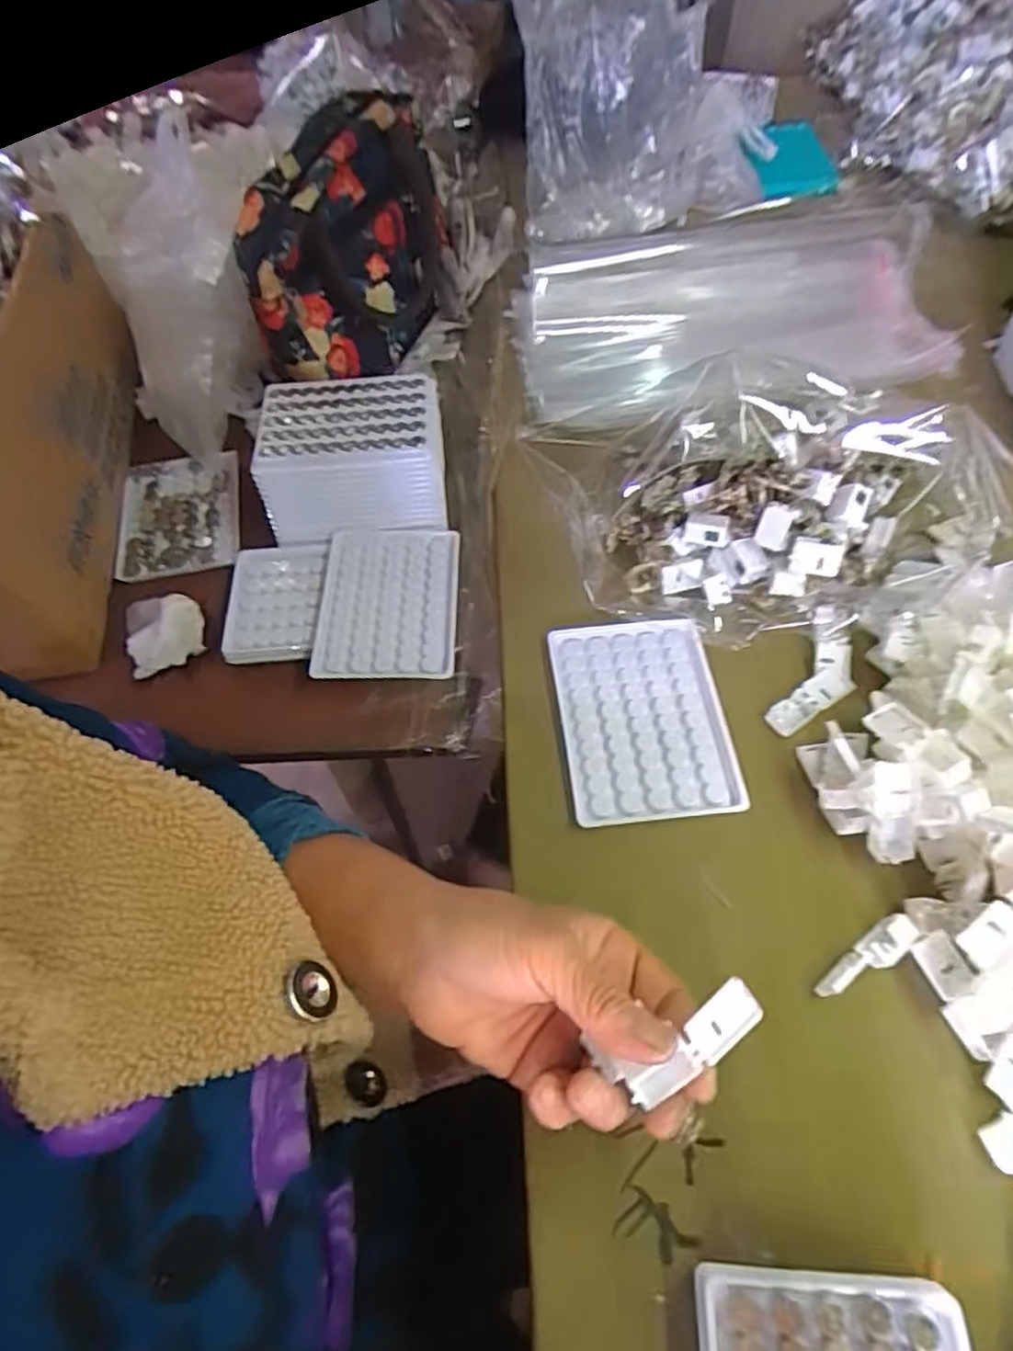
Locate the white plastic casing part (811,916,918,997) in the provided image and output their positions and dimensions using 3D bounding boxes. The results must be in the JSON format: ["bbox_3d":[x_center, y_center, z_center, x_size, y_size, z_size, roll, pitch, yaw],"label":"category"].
[{"bbox_3d":[0.171,0.135,0.338,0.055,0.018,0.016,-34,63,-18],"label":"white plastic casing part"}]

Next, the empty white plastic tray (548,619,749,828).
[{"bbox_3d":[0.079,0.022,0.415,0.093,0.008,0.126,-6,58,-2],"label":"empty white plastic tray"}]

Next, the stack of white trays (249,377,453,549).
[{"bbox_3d":[-0.111,-0.159,0.526,0.127,0.068,0.096,-4,58,-1],"label":"stack of white trays"}]

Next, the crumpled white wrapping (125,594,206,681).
[{"bbox_3d":[-0.240,-0.033,0.499,0.054,0.021,0.058,-19,59,-10],"label":"crumpled white wrapping"}]

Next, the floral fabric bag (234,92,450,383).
[{"bbox_3d":[-0.123,-0.357,0.587,0.106,0.139,0.254,9,59,8],"label":"floral fabric bag"}]

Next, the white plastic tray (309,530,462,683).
[{"bbox_3d":[-0.083,-0.051,0.497,0.094,0.010,0.122,0,58,0],"label":"white plastic tray"}]

